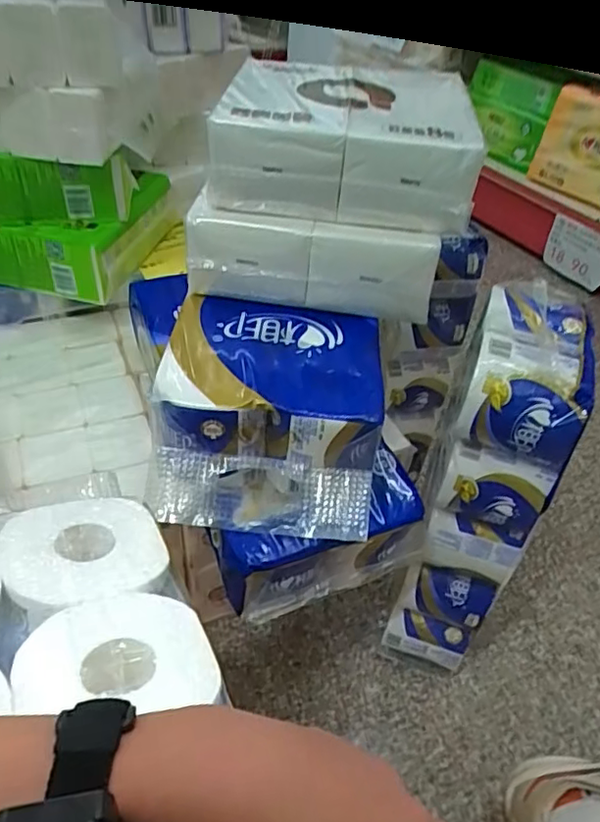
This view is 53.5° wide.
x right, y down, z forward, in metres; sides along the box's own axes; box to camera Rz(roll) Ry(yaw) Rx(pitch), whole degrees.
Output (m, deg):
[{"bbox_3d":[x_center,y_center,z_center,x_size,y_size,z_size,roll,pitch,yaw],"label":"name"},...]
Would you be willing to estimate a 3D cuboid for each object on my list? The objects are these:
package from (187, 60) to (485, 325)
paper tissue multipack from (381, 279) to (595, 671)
[{"bbox_3d":[0.043,-0.277,0.683,0.263,0.173,0.323,8,42,3],"label":"package"},{"bbox_3d":[0.220,0.094,0.731,0.107,0.439,0.213,16,43,12],"label":"paper tissue multipack"}]

